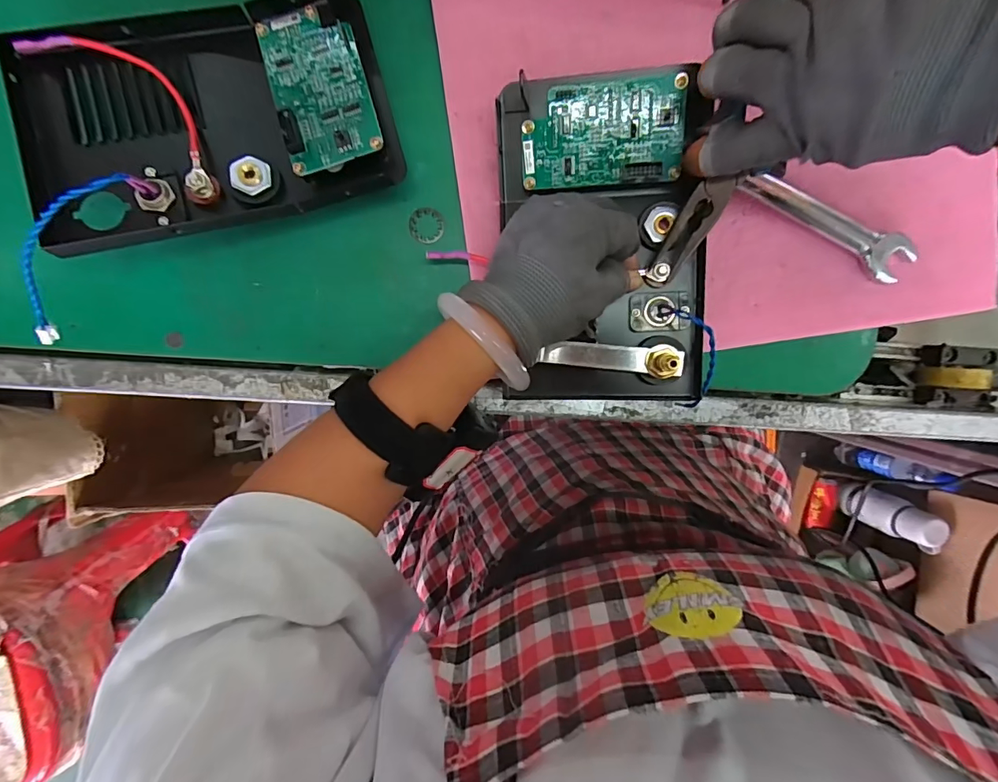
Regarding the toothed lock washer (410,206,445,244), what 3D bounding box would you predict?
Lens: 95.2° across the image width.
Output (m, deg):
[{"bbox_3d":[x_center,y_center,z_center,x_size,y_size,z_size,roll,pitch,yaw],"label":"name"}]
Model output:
[{"bbox_3d":[-0.049,-0.112,0.307,0.024,0.004,0.023,-1,96,-5],"label":"toothed lock washer"}]

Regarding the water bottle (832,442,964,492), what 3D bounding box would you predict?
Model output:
[{"bbox_3d":[0.813,0.155,0.962,0.050,0.215,0.049,19,94,-7],"label":"water bottle"}]

